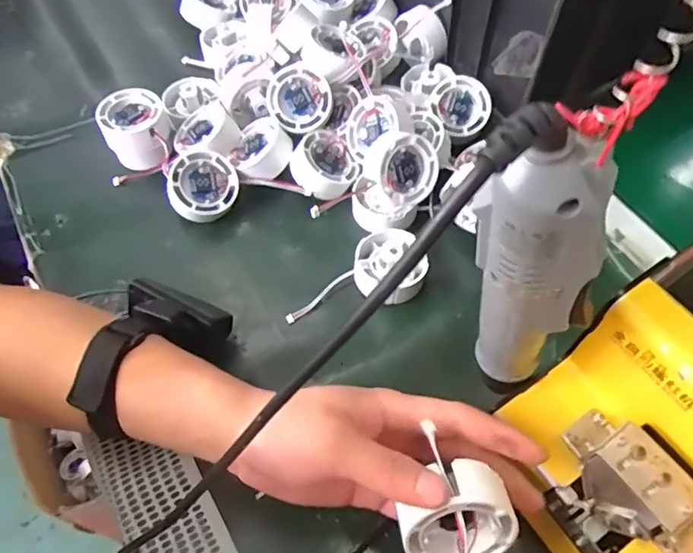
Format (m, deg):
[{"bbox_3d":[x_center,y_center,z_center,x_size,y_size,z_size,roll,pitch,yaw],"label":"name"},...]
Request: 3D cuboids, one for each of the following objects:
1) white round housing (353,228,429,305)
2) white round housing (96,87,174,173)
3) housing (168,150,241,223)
[{"bbox_3d":[0.032,-0.010,0.415,0.054,0.028,0.055,-1,61,2],"label":"white round housing"},{"bbox_3d":[-0.182,-0.129,0.478,0.055,0.046,0.052,-1,61,2],"label":"white round housing"},{"bbox_3d":[-0.119,-0.074,0.453,0.055,0.028,0.055,-18,87,-18],"label":"housing"}]

